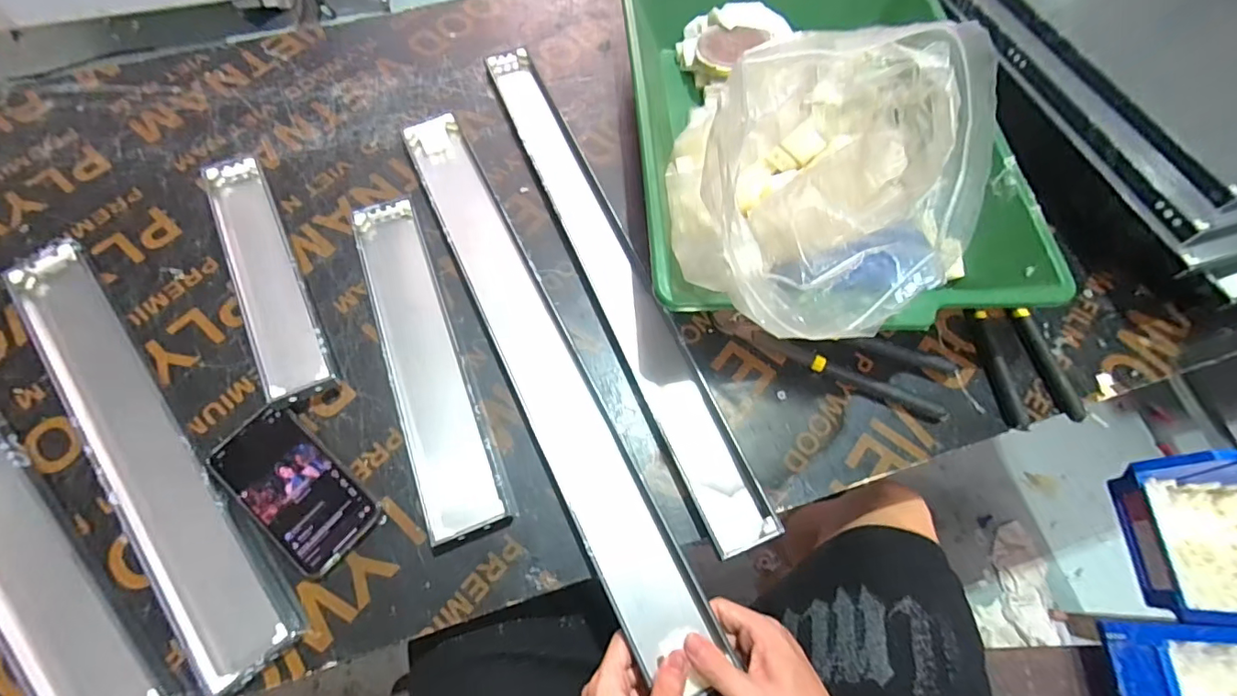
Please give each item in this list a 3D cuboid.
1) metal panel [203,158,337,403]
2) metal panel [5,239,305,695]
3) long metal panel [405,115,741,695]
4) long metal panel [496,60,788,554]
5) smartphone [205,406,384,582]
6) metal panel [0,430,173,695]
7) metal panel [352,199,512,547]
[{"bbox_3d":[-0.372,-0.082,0.551,0.062,0.024,0.316,-27,68,-12],"label":"metal panel"},{"bbox_3d":[-0.445,0.078,0.478,0.085,0.013,0.495,-39,71,-16],"label":"metal panel"},{"bbox_3d":[-0.083,-0.010,0.523,0.069,0.026,0.628,-24,66,-10],"label":"long metal panel"},{"bbox_3d":[-0.016,-0.106,0.567,0.064,0.011,0.647,-22,67,-9],"label":"long metal panel"},{"bbox_3d":[-0.285,0.122,0.461,0.150,0.016,0.074,39,71,17],"label":"smartphone"},{"bbox_3d":[-0.475,0.190,0.422,0.317,0.016,0.080,41,72,17],"label":"metal panel"},{"bbox_3d":[-0.195,0.005,0.529,0.071,0.027,0.372,-20,67,-9],"label":"metal panel"}]

